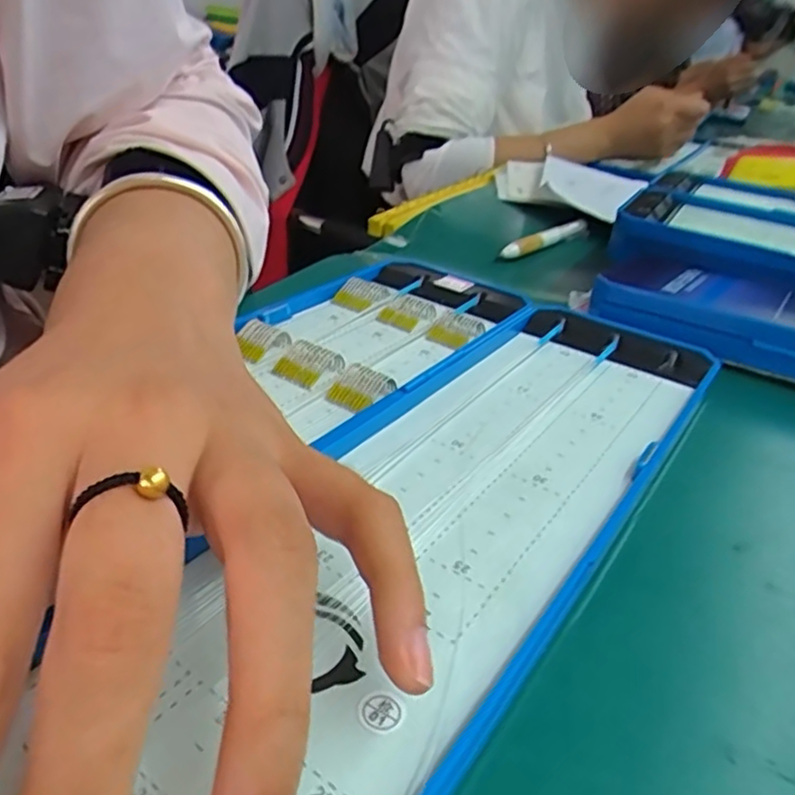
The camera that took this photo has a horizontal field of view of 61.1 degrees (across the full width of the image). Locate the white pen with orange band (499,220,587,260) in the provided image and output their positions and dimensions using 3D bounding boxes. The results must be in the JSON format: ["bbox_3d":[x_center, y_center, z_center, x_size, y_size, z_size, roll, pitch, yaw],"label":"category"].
[{"bbox_3d":[0.108,-0.115,0.484,0.013,0.011,0.127,22,33,28],"label":"white pen with orange band"}]

